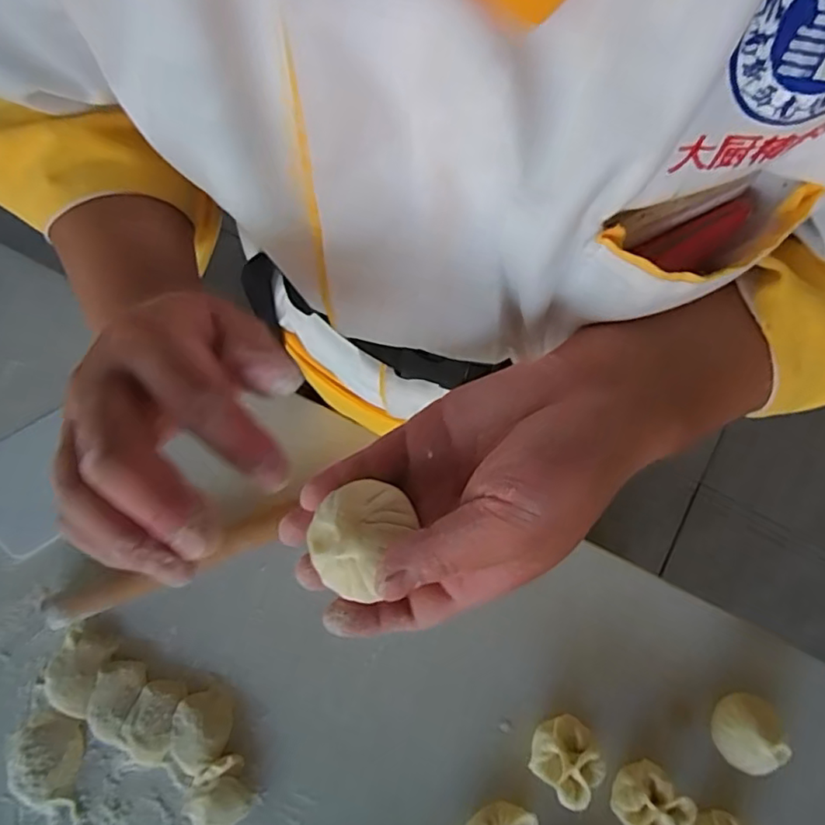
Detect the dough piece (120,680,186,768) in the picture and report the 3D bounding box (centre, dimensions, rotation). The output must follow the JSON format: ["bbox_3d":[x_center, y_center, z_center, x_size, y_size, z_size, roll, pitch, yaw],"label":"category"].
[{"bbox_3d":[-0.191,0.228,0.426,0.036,0.015,0.055,8,72,3],"label":"dough piece"}]

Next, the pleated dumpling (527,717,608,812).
[{"bbox_3d":[0.106,0.239,0.406,0.045,0.040,0.045,43,77,13],"label":"pleated dumpling"}]

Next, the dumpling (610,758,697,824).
[{"bbox_3d":[0.160,0.266,0.396,0.042,0.040,0.044,39,76,12],"label":"dumpling"}]

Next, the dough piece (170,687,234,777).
[{"bbox_3d":[-0.154,0.233,0.423,0.040,0.013,0.052,-2,72,0],"label":"dough piece"}]

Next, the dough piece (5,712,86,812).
[{"bbox_3d":[-0.268,0.251,0.418,0.050,0.018,0.057,7,72,3],"label":"dough piece"}]

